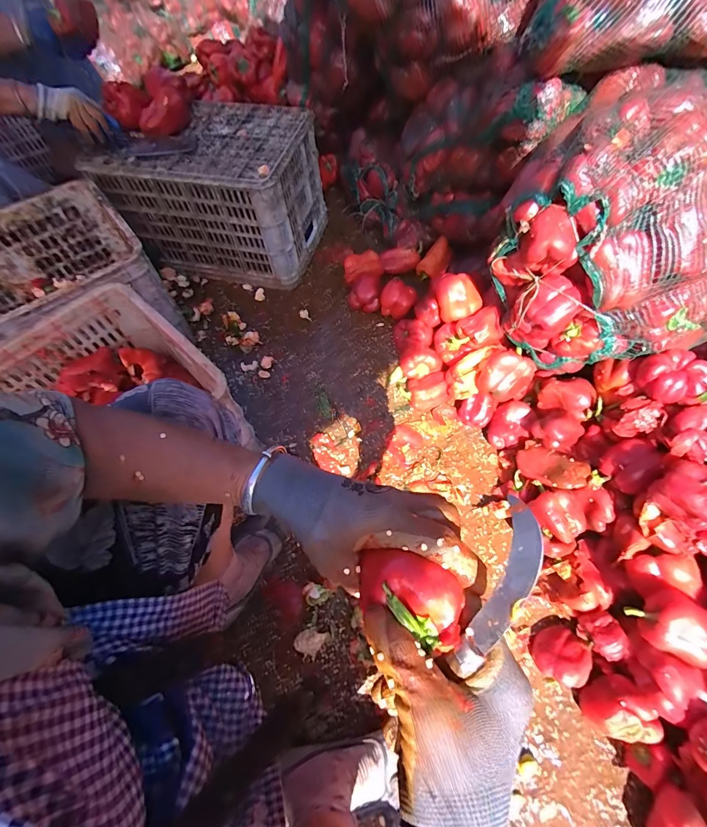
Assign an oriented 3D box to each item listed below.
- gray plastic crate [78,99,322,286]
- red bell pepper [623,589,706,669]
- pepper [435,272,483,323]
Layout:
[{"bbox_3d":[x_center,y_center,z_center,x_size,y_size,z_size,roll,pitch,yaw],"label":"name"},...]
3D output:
[{"bbox_3d":[-0.327,-0.599,1.005,0.414,0.263,0.350,13,63,9],"label":"gray plastic crate"},{"bbox_3d":[0.450,0.294,0.506,0.082,0.064,0.086,-24,63,-10],"label":"red bell pepper"},{"bbox_3d":[0.232,-0.261,0.829,0.081,0.080,0.108,-8,61,-1],"label":"pepper"}]

